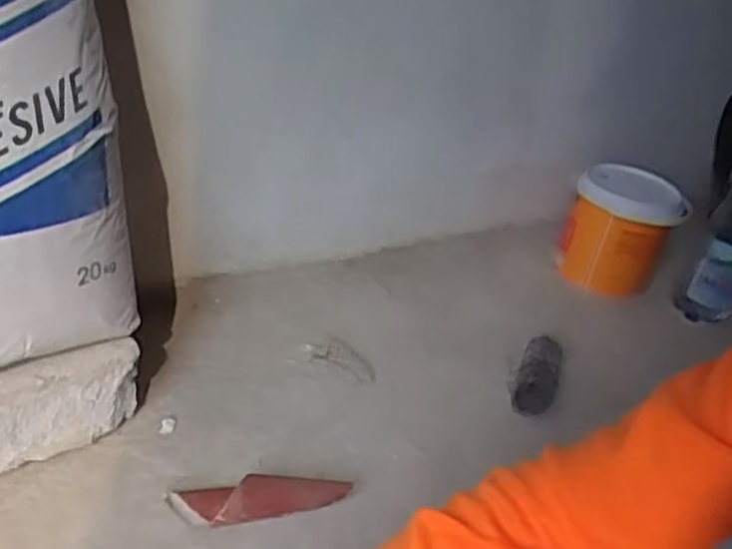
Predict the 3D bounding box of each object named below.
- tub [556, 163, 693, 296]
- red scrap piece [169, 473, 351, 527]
[{"bbox_3d":[0.415,-0.079,1.217,0.168,0.153,0.184,18,32,12],"label":"tub"},{"bbox_3d":[-0.099,0.210,0.707,0.167,0.029,0.048,2,32,-14],"label":"red scrap piece"}]

